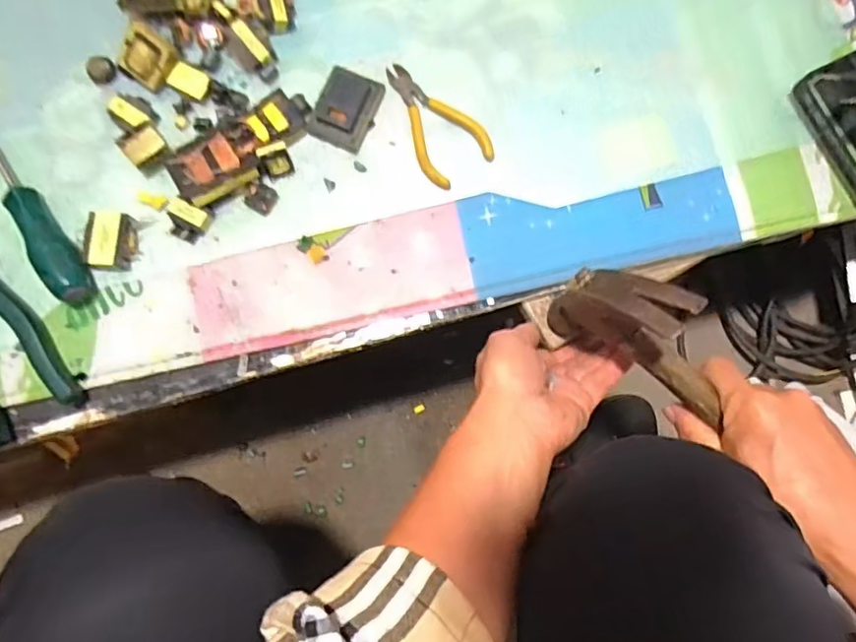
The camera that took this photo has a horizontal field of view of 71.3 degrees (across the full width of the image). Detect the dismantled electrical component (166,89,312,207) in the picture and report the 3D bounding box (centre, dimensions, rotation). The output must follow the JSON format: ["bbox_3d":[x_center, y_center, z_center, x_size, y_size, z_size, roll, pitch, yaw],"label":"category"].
[{"bbox_3d":[-0.137,-0.130,0.448,0.111,0.020,0.048,-36,79,-6],"label":"dismantled electrical component"}]

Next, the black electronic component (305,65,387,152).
[{"bbox_3d":[-0.062,-0.161,0.454,0.042,0.022,0.054,20,79,6],"label":"black electronic component"}]

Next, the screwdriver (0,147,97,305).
[{"bbox_3d":[-0.332,-0.134,0.446,0.024,0.024,0.287,-35,78,-6],"label":"screwdriver"}]

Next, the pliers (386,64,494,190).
[{"bbox_3d":[0.000,-0.153,0.455,0.053,0.009,0.104,-36,79,-6],"label":"pliers"}]

